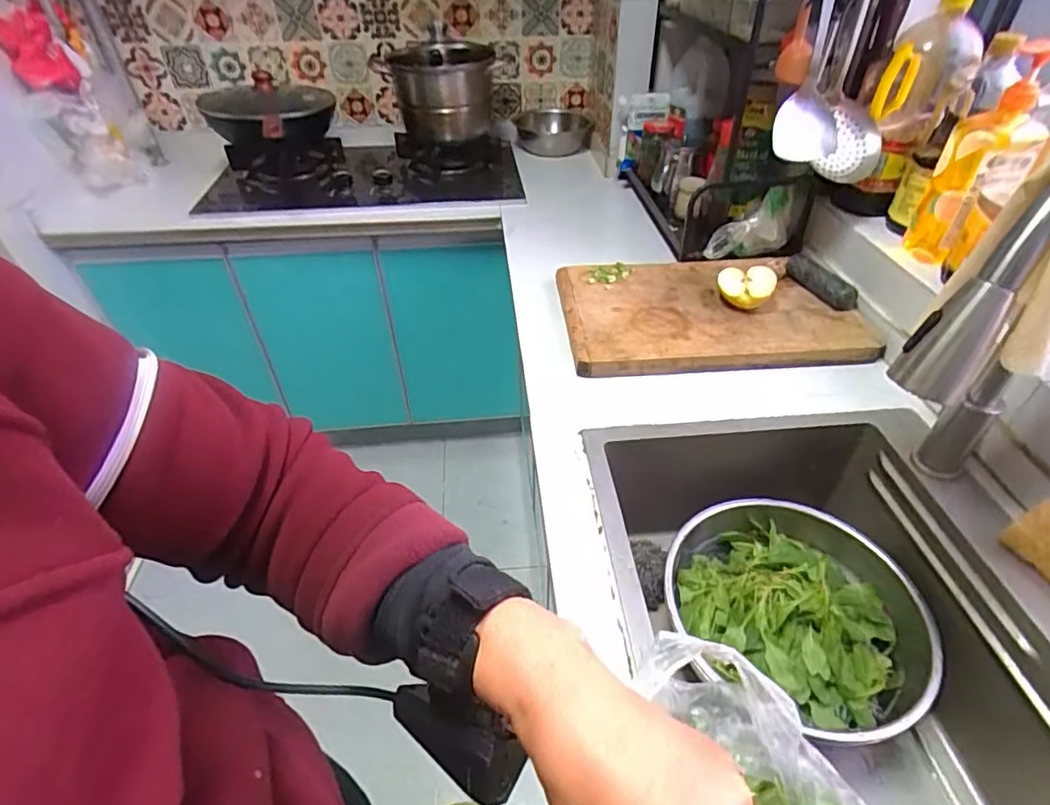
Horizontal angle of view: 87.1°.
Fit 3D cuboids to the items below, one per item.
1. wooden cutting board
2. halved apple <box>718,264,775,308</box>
[{"bbox_3d":[0.292,-0.154,0.909,0.458,0.045,0.290,-3,42,-3],"label":"wooden cutting board"},{"bbox_3d":[0.357,-0.187,0.894,0.088,0.045,0.076,16,44,18],"label":"halved apple"}]

